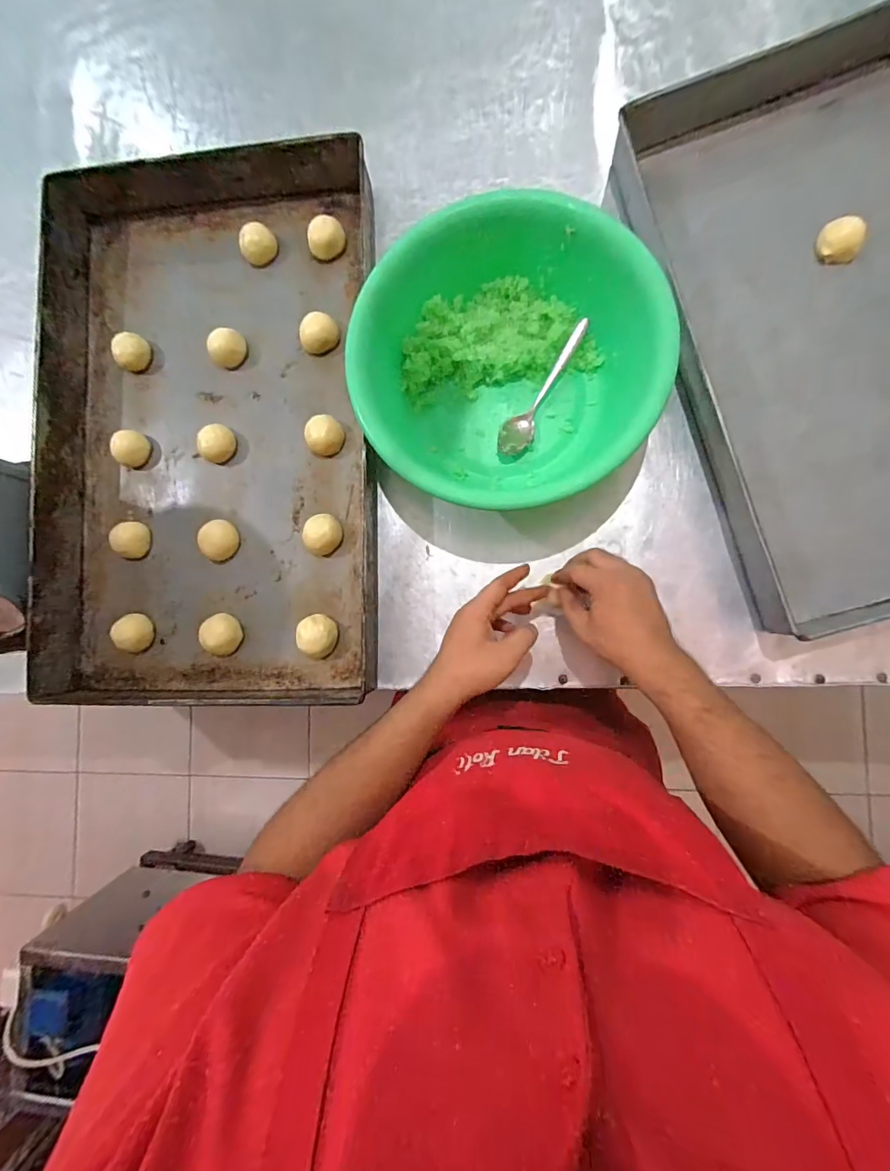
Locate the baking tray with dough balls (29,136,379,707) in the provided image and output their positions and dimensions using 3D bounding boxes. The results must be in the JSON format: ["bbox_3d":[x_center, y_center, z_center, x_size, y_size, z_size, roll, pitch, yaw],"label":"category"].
[{"bbox_3d":[-0.309,-0.208,0.573,0.440,0.054,0.712,-1,88,6],"label":"baking tray with dough balls"}]

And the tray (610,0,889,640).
[{"bbox_3d":[0.448,-0.279,0.486,0.372,0.069,0.603,-18,86,5],"label":"tray"}]

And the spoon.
[{"bbox_3d":[0.113,-0.232,0.539,0.037,0.027,0.171,29,91,7],"label":"spoon"}]

